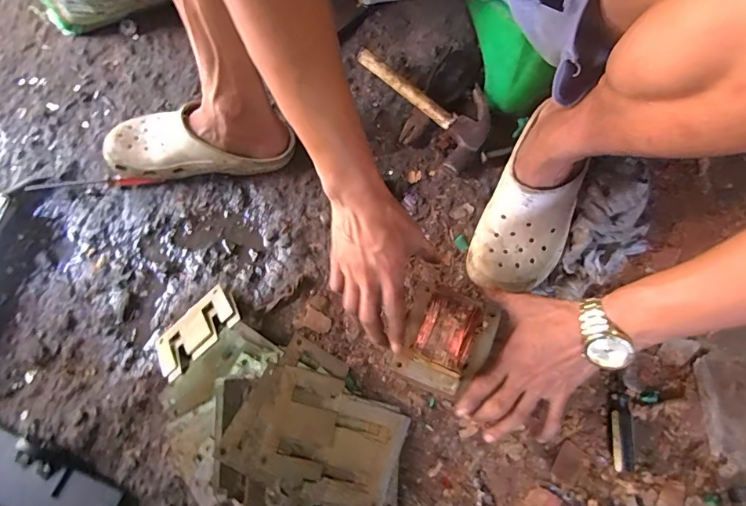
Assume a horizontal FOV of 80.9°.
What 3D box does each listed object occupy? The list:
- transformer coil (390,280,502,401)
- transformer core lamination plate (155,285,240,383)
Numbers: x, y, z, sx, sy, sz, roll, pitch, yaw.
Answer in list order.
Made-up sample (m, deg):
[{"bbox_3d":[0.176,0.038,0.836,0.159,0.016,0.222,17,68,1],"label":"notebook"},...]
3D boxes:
[{"bbox_3d":[0.074,0.088,0.470,0.085,0.082,0.107,25,73,10],"label":"transformer coil"},{"bbox_3d":[-0.230,0.104,0.569,0.125,0.014,0.091,-44,41,-7],"label":"transformer core lamination plate"}]

